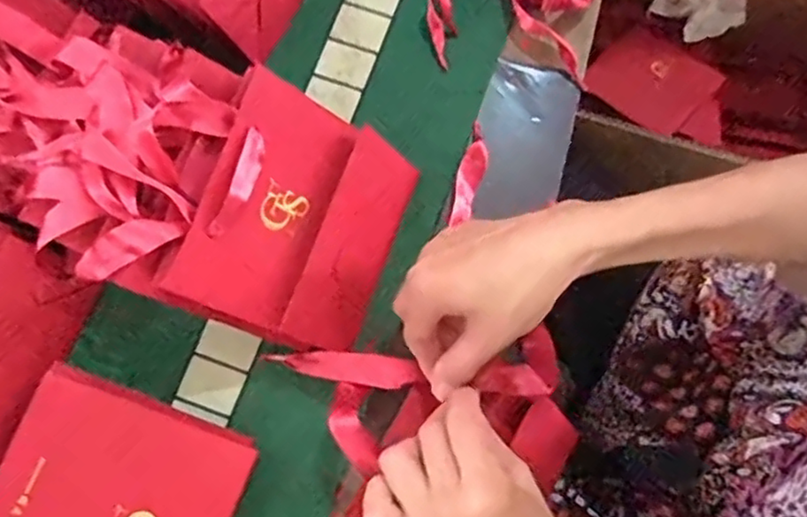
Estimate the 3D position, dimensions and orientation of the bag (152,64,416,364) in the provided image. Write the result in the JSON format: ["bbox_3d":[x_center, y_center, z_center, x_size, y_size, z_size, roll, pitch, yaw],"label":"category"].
[{"bbox_3d":[-0.061,-0.022,0.400,0.128,0.010,0.143,27,77,-32],"label":"bag"}]

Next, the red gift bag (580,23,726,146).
[{"bbox_3d":[0.351,-0.232,0.873,0.184,0.038,0.115,38,79,7],"label":"red gift bag"}]

